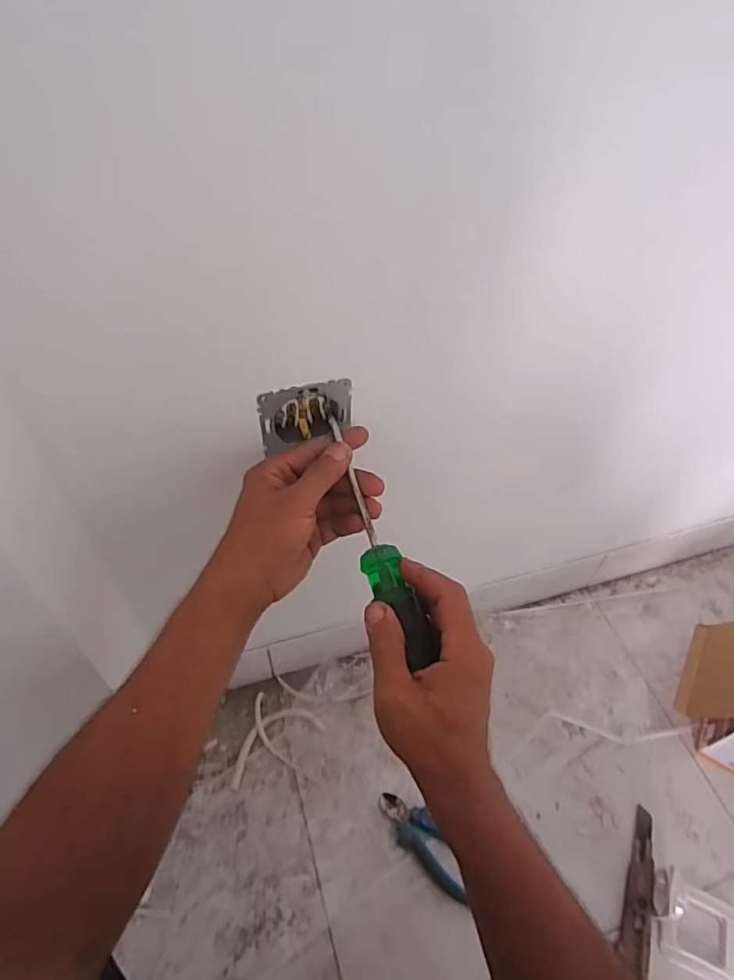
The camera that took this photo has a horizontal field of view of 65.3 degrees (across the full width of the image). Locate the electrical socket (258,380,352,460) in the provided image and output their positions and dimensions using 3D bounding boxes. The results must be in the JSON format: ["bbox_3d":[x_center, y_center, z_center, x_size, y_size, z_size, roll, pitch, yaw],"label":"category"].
[{"bbox_3d":[-0.047,-0.060,0.442,0.069,0.062,0.025,-6,52,-9],"label":"electrical socket"}]

